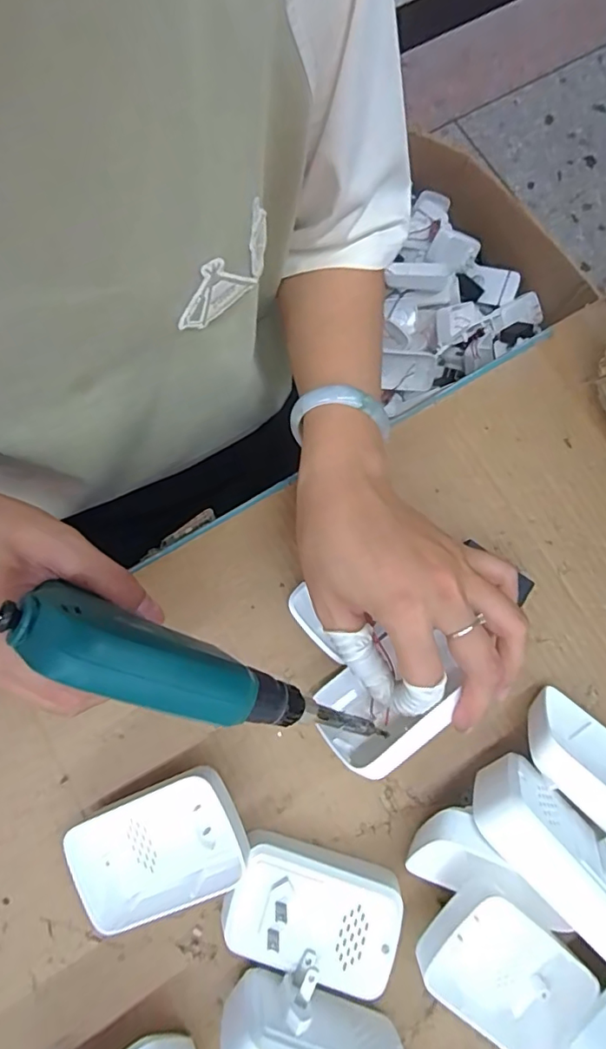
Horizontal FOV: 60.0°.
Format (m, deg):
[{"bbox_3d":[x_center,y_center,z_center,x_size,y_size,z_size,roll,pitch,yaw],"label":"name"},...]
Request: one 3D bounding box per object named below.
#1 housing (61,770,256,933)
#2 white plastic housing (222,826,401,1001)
[{"bbox_3d":[-0.078,0.176,0.287,0.089,0.032,0.058,-23,80,-6],"label":"housing"},{"bbox_3d":[0.006,0.210,0.286,0.090,0.033,0.059,16,79,2],"label":"white plastic housing"}]

